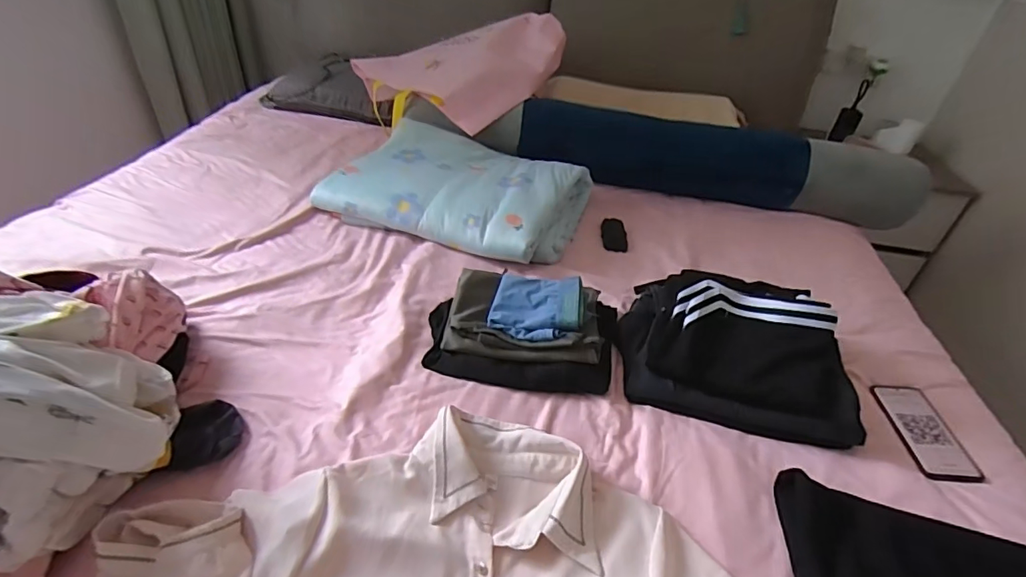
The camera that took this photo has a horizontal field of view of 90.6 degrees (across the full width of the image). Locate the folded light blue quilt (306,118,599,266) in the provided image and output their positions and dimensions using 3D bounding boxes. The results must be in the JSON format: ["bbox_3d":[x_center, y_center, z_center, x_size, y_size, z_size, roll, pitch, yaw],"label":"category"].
[{"bbox_3d":[-0.117,-0.225,1.123,0.528,0.103,0.356,17,38,15],"label":"folded light blue quilt"}]

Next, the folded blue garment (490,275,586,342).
[{"bbox_3d":[0.040,0.027,0.805,0.140,0.046,0.132,10,37,6],"label":"folded blue garment"}]

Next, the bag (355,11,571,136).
[{"bbox_3d":[-0.120,-0.589,1.360,0.530,0.079,0.432,-30,56,-7],"label":"bag"}]

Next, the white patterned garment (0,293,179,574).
[{"bbox_3d":[-0.483,0.115,0.485,0.195,0.241,0.261,9,37,4],"label":"white patterned garment"}]

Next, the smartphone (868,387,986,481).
[{"bbox_3d":[0.604,0.207,0.748,0.081,0.012,0.165,8,37,3],"label":"smartphone"}]

